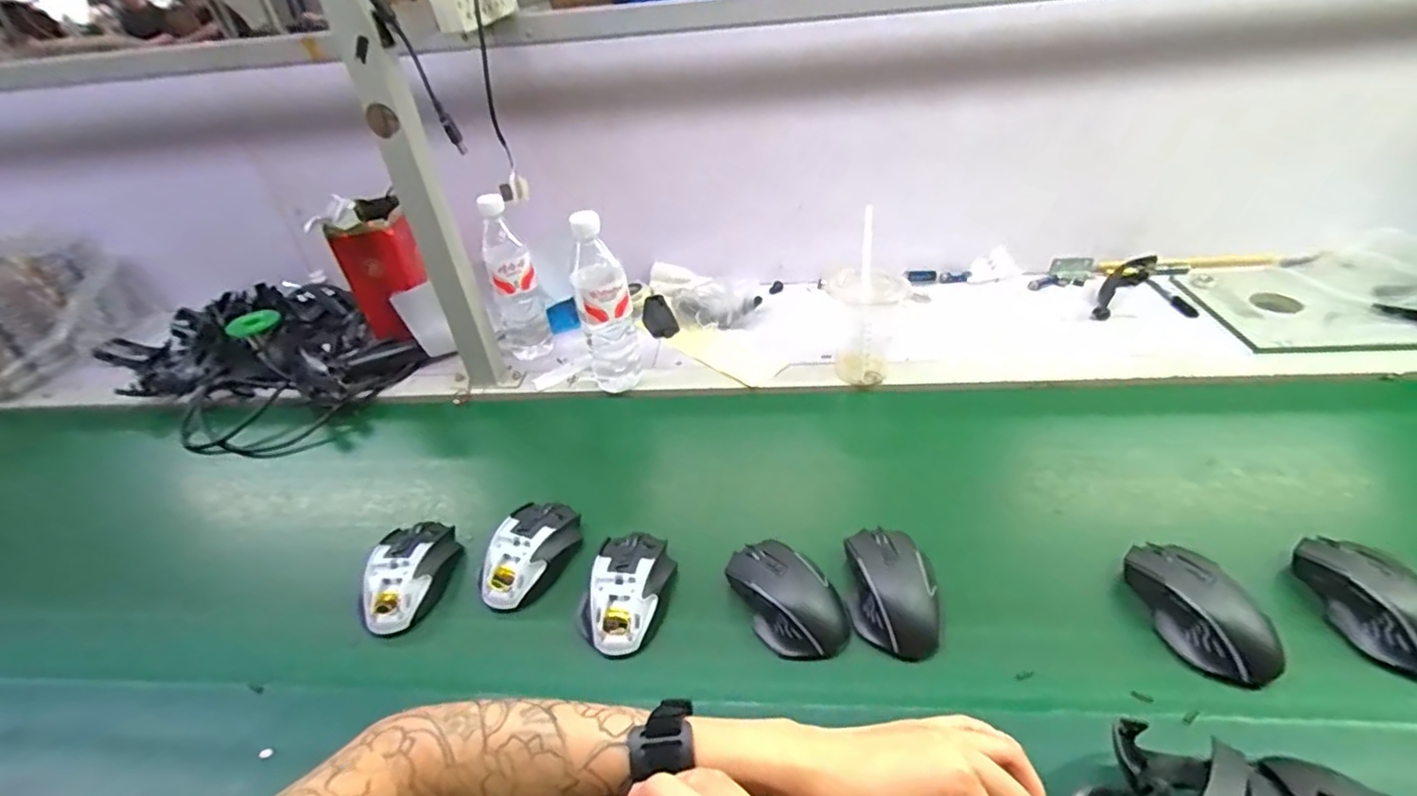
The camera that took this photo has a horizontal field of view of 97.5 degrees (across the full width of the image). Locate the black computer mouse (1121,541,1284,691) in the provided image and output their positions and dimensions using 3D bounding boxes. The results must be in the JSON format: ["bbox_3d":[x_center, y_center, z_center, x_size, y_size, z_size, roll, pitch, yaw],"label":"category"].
[{"bbox_3d":[0.382,0.165,0.488,0.058,0.040,0.114,-12,38,-7],"label":"black computer mouse"}]

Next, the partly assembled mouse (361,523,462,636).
[{"bbox_3d":[-0.277,0.162,0.582,0.069,0.033,0.109,-6,37,1],"label":"partly assembled mouse"}]

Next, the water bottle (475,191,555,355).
[{"bbox_3d":[-0.274,-0.162,0.859,0.075,0.224,0.077,-25,41,-22],"label":"water bottle"}]

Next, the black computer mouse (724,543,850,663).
[{"bbox_3d":[0.066,0.165,0.526,0.066,0.041,0.113,-25,41,-22],"label":"black computer mouse"}]

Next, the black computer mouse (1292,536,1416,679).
[{"bbox_3d":[0.515,0.158,0.477,0.060,0.039,0.113,-7,37,0],"label":"black computer mouse"}]

